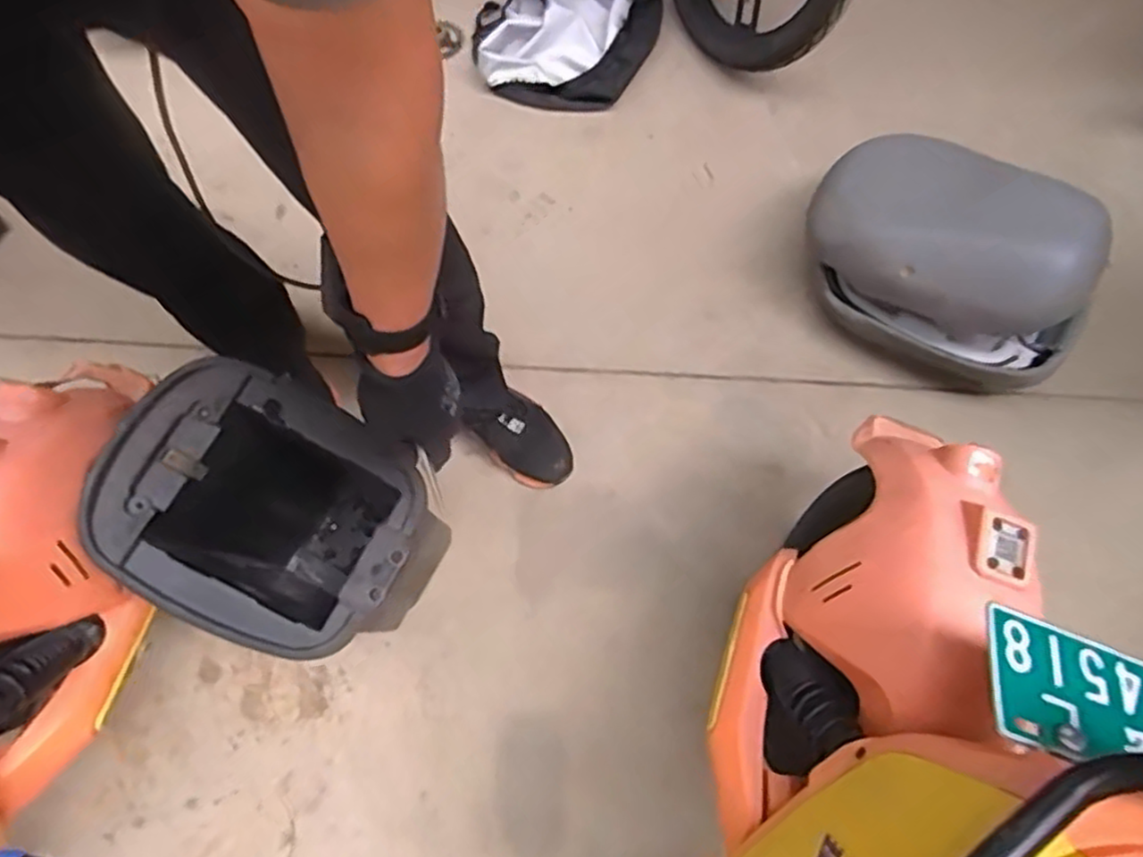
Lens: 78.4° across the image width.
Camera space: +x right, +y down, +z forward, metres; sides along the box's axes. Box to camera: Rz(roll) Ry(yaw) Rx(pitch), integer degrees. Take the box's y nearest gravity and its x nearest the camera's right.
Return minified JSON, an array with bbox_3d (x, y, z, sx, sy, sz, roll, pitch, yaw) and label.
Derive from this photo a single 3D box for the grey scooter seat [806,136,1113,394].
[{"bbox_3d":[0.515,-0.232,0.965,0.399,0.203,0.225,37,79,10],"label":"grey scooter seat"}]

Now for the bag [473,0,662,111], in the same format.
[{"bbox_3d":[0.000,-0.697,1.239,0.325,0.058,0.287,-36,78,-7],"label":"bag"}]

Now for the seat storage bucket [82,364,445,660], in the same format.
[{"bbox_3d":[-0.315,0.112,0.849,0.301,0.343,0.243,30,79,9],"label":"seat storage bucket"}]

